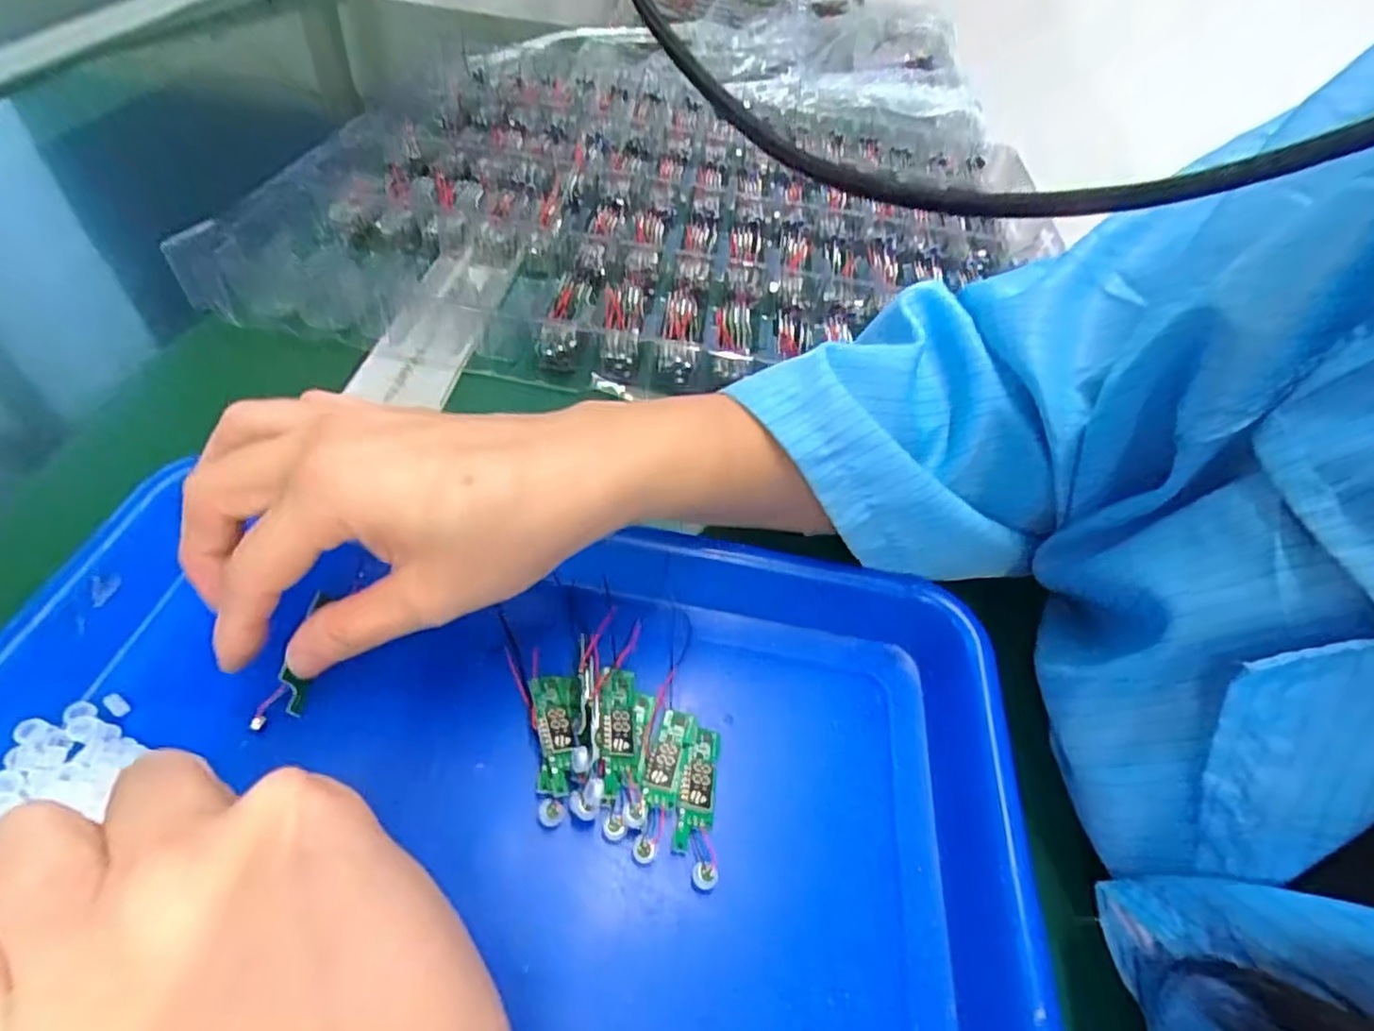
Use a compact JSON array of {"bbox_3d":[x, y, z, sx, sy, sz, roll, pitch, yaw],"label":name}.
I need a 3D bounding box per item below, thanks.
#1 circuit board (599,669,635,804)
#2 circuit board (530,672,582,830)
[{"bbox_3d":[-0.024,0.074,0.231,0.012,0.008,0.047,2,50,-7],"label":"circuit board"},{"bbox_3d":[-0.044,0.078,0.228,0.016,0.009,0.052,-4,51,-12],"label":"circuit board"}]

